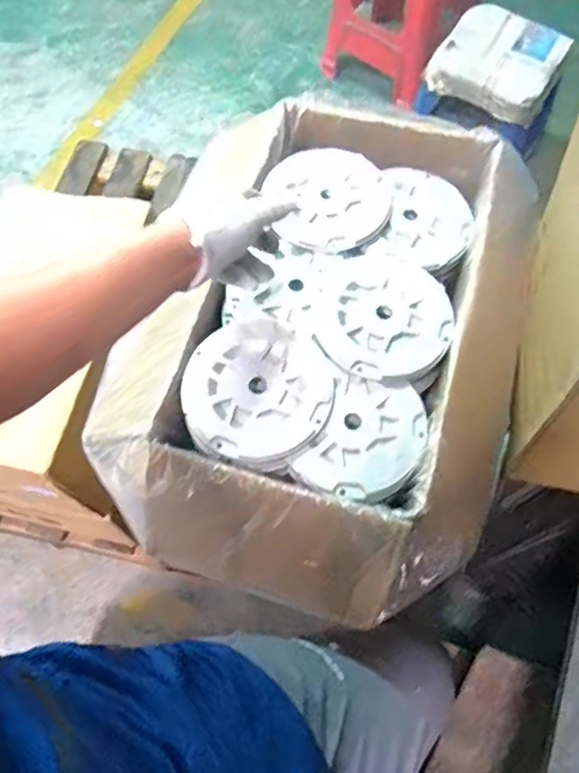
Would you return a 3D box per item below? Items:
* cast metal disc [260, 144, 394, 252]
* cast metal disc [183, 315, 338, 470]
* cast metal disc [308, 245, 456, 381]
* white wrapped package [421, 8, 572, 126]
[{"bbox_3d":[0.042,-0.207,0.648,0.132,0.015,0.131,0,65,0],"label":"cast metal disc"},{"bbox_3d":[-0.027,0.004,0.571,0.136,0.026,0.141,0,65,0],"label":"cast metal disc"},{"bbox_3d":[0.096,-0.072,0.597,0.132,0.009,0.139,0,65,0],"label":"cast metal disc"},{"bbox_3d":[0.490,-0.769,1.411,0.272,0.077,0.261,26,68,12],"label":"white wrapped package"}]

